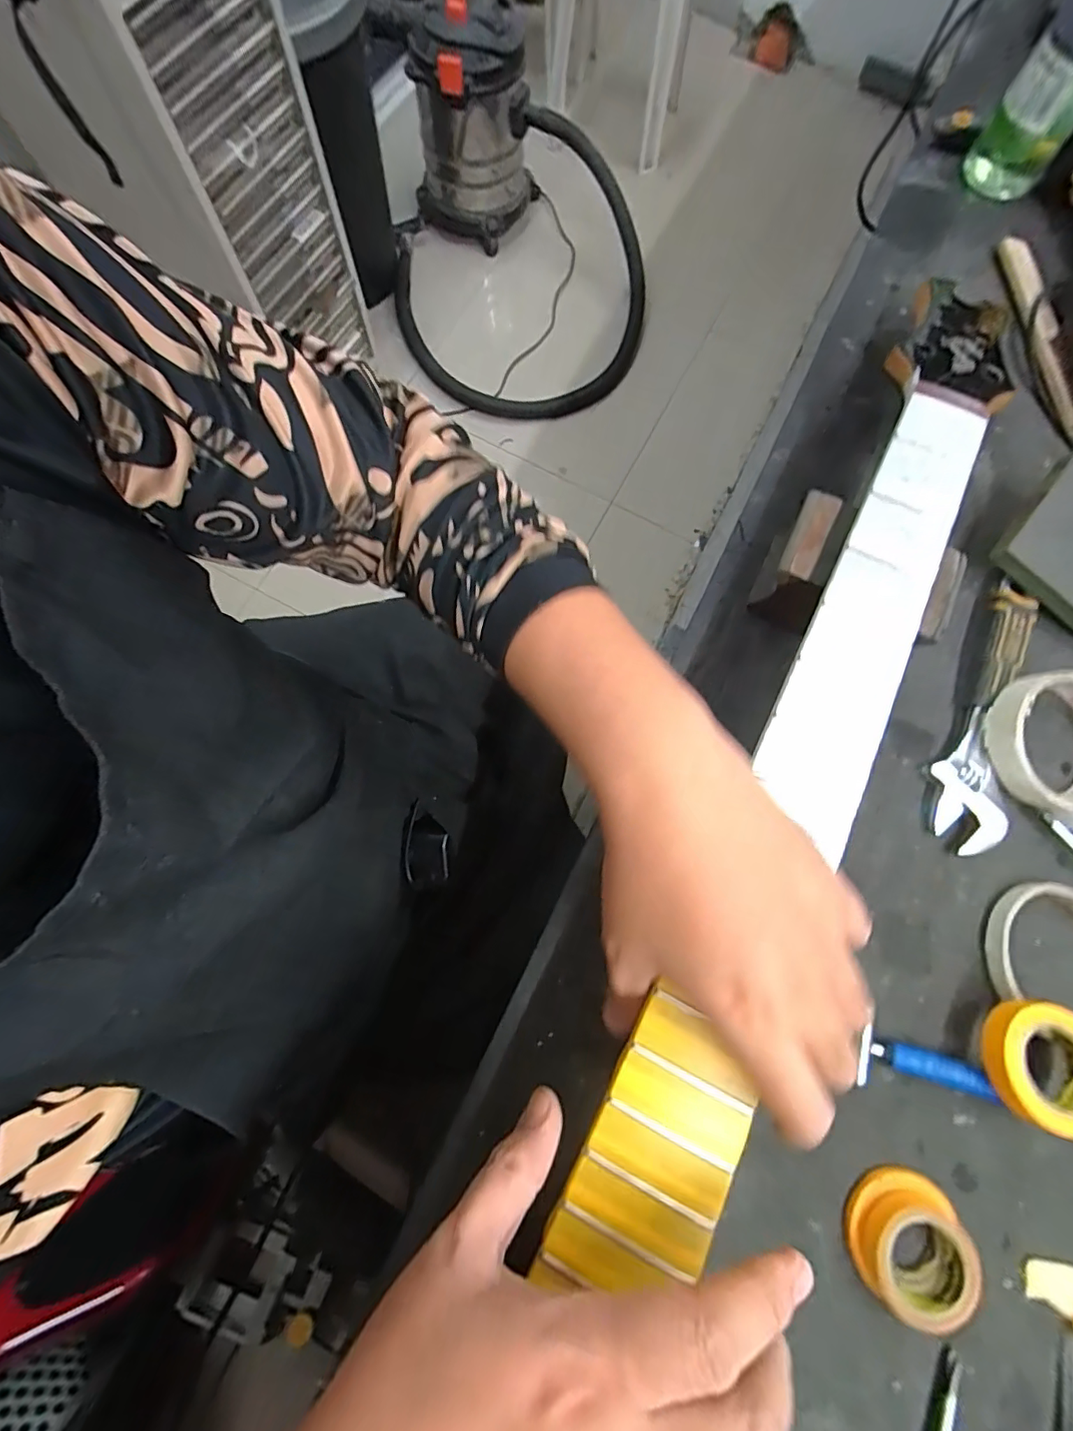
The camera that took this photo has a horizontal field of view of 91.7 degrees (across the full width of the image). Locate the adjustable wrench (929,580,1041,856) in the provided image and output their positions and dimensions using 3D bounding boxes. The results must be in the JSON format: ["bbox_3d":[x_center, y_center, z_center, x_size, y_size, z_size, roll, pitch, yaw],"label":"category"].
[{"bbox_3d":[0.295,-0.003,0.347,0.047,0.016,0.187,19,76,4],"label":"adjustable wrench"}]

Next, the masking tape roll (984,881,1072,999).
[{"bbox_3d":[0.314,0.143,0.312,0.080,0.011,0.075,0,75,-1],"label":"masking tape roll"}]

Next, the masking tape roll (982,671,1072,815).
[{"bbox_3d":[0.336,0.016,0.336,0.084,0.031,0.089,0,75,-1],"label":"masking tape roll"}]

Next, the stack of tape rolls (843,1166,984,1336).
[{"bbox_3d":[0.195,0.276,0.272,0.059,0.020,0.060,-44,80,-11],"label":"stack of tape rolls"}]

